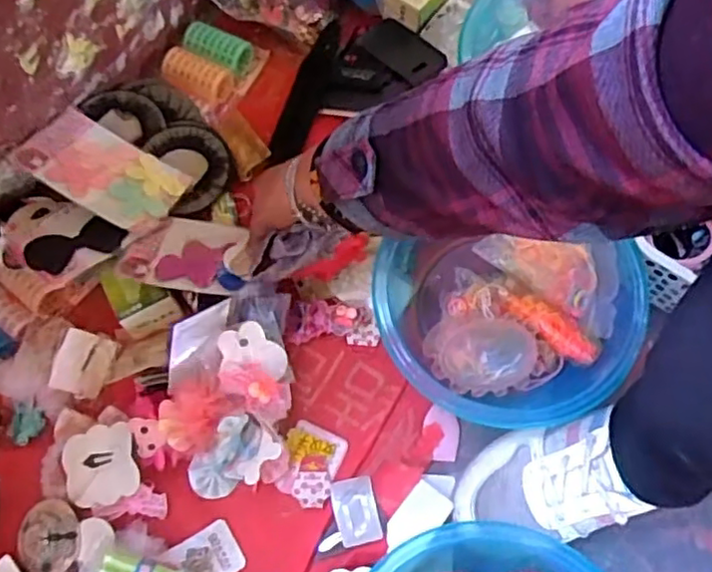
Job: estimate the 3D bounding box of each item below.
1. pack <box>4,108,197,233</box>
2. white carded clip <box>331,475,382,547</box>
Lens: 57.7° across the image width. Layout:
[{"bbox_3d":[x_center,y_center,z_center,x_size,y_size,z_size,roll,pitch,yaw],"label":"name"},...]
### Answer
[{"bbox_3d":[-0.246,-0.115,0.626,0.148,0.011,0.091,29,50,2],"label":"pack"},{"bbox_3d":[0.000,0.191,0.550,0.036,0.011,0.053,-12,68,-4],"label":"white carded clip"}]

